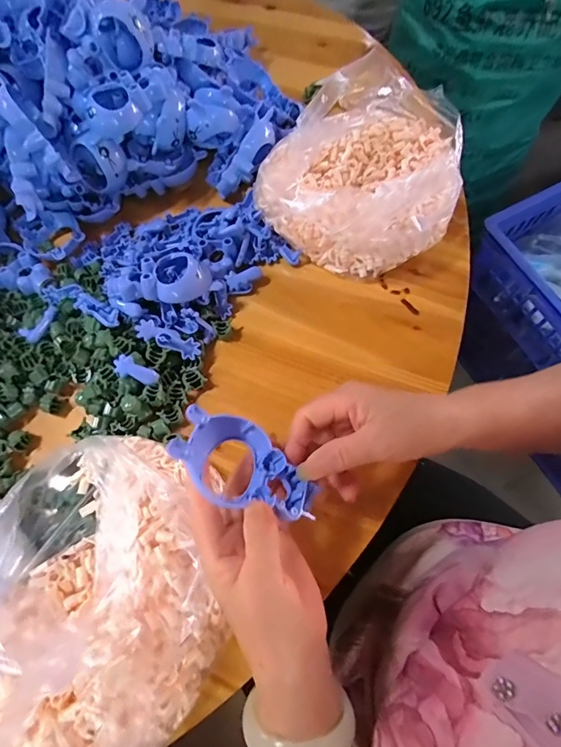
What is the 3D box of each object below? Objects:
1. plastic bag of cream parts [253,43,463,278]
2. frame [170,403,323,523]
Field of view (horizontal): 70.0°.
[{"bbox_3d":[0.100,-0.204,0.411,0.166,0.106,0.205,28,73,15],"label":"plastic bag of cream parts"},{"bbox_3d":[-0.025,0.063,0.259,0.097,0.023,0.058,42,35,-7],"label":"frame"}]

